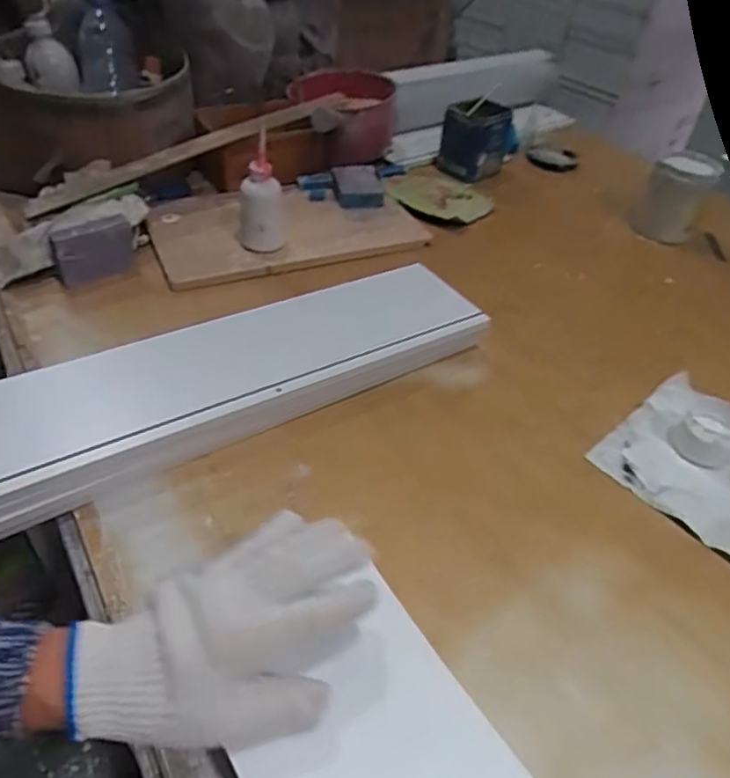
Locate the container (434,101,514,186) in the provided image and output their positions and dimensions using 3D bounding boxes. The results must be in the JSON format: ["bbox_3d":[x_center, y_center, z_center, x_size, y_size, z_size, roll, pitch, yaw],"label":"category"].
[{"bbox_3d":[0.186,-0.418,1.034,0.113,0.107,0.076,13,43,7],"label":"container"}]

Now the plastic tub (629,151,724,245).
[{"bbox_3d":[0.486,-0.303,0.947,0.098,0.114,0.094,23,46,18],"label":"plastic tub"}]

